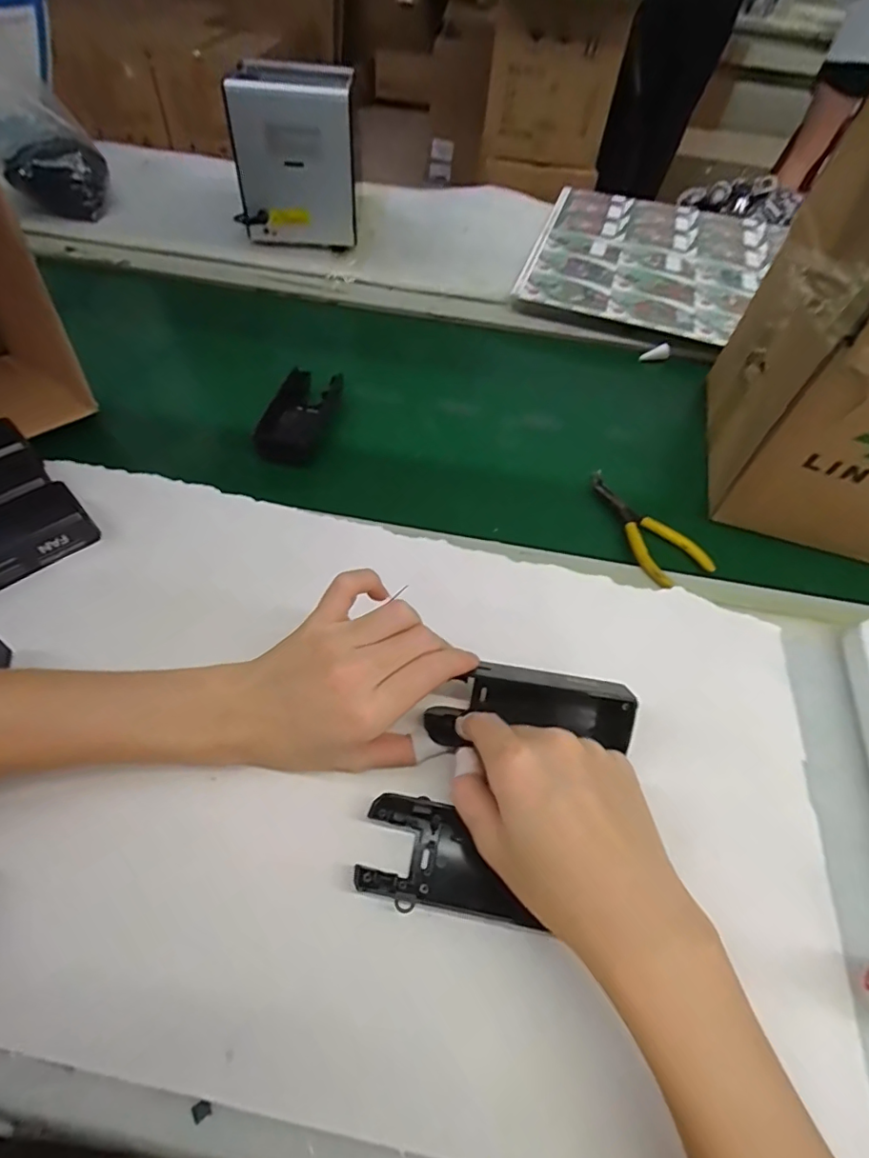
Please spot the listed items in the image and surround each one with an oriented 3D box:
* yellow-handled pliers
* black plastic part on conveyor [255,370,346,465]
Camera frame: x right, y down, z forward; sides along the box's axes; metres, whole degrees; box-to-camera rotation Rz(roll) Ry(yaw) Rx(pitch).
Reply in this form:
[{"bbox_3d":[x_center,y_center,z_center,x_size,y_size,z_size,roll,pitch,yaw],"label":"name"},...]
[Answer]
[{"bbox_3d":[0.169,-0.045,0.430,0.057,0.007,0.118,-16,59,-13],"label":"yellow-handled pliers"},{"bbox_3d":[-0.116,-0.140,0.463,0.050,0.028,0.111,12,57,6],"label":"black plastic part on conveyor"}]

